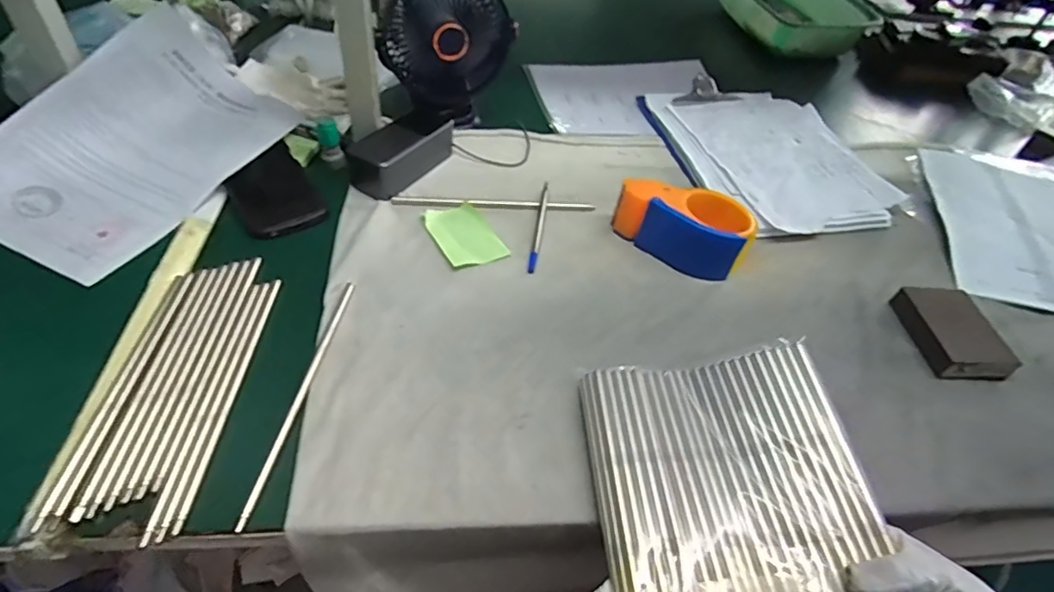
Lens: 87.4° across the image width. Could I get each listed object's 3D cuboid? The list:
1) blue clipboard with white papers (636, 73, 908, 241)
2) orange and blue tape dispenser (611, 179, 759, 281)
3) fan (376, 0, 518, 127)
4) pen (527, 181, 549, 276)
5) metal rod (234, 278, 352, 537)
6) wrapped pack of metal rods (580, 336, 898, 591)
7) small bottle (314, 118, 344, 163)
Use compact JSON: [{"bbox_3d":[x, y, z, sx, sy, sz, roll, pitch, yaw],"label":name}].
[{"bbox_3d":[0.326,-0.204,0.750,0.262,0.011,0.329,-10,48,-17],"label":"blue clipboard with white papers"},{"bbox_3d":[0.162,-0.072,0.570,0.139,0.053,0.079,11,45,3],"label":"orange and blue tape dispenser"},{"bbox_3d":[-0.095,-0.281,0.654,0.145,0.176,0.076,10,46,1],"label":"fan"},{"bbox_3d":[0.014,-0.076,0.585,0.009,0.008,0.131,10,45,1],"label":"pen"},{"bbox_3d":[-0.172,0.069,0.427,0.009,0.010,0.219,9,45,0],"label":"metal rod"},{"bbox_3d":[0.140,0.136,0.368,0.174,0.035,0.226,-3,49,-9],"label":"wrapped pack of metal rods"},{"bbox_3d":[-0.218,-0.173,0.610,0.023,0.041,0.024,-13,49,-20],"label":"small bottle"}]

